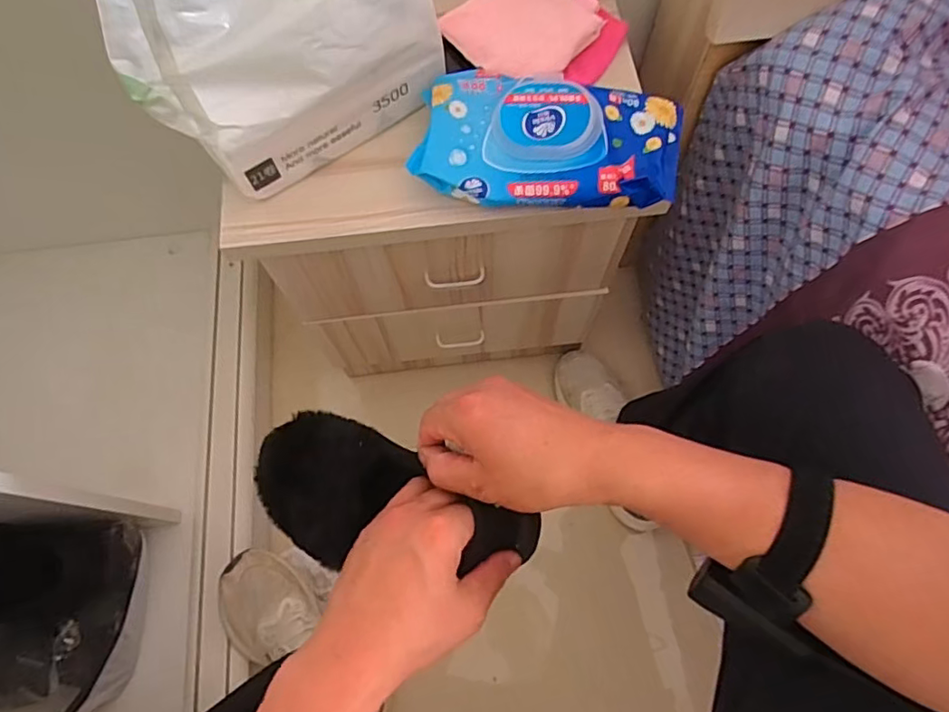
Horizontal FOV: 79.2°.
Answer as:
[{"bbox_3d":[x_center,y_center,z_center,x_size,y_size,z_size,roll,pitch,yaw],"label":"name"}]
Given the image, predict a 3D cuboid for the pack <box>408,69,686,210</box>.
[{"bbox_3d":[0.071,-0.202,0.533,0.239,0.053,0.122,5,69,3],"label":"pack"}]

